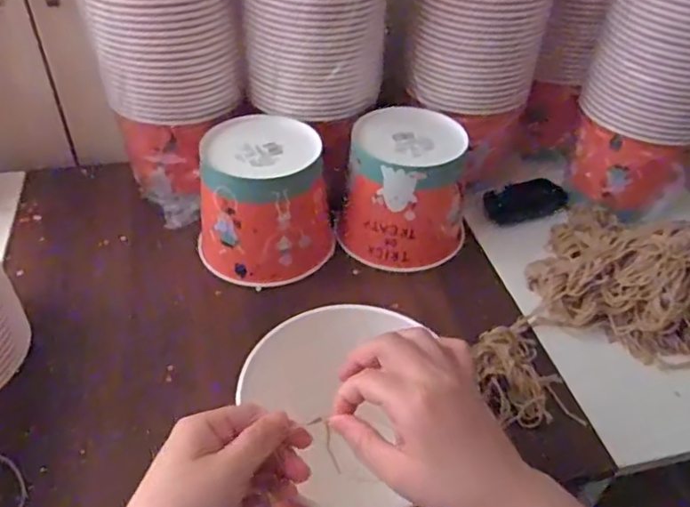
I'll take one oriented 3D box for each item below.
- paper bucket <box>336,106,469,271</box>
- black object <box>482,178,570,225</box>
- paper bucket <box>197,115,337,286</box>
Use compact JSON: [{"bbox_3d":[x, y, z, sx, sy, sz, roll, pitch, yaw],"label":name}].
[{"bbox_3d":[0.073,-0.074,0.697,0.144,0.130,0.137,9,43,7],"label":"paper bucket"},{"bbox_3d":[0.238,-0.067,0.787,0.104,0.029,0.054,-12,44,-15],"label":"black object"},{"bbox_3d":[-0.090,-0.064,0.680,0.148,0.128,0.149,1,42,-1],"label":"paper bucket"}]

